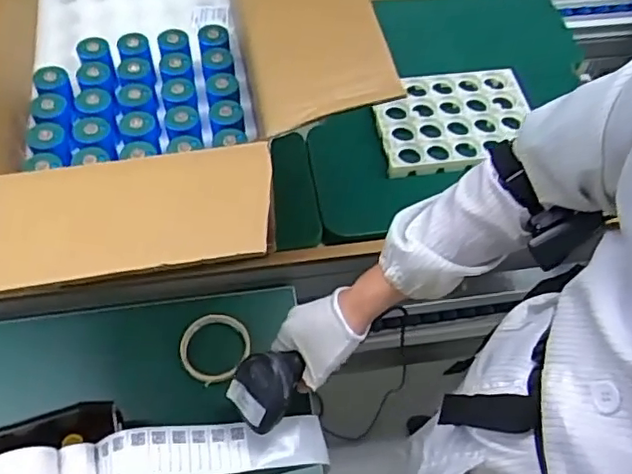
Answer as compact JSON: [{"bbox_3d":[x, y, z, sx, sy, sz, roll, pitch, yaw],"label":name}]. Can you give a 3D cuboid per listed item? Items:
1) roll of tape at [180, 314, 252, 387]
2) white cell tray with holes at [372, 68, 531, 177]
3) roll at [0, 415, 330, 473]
[{"bbox_3d":[-0.129,0.139,0.757,0.086,0.015,0.088,1,56,-2],"label":"roll of tape"},{"bbox_3d":[0.209,-0.180,0.906,0.228,0.032,0.185,-3,57,-5],"label":"white cell tray with holes"},{"bbox_3d":[-0.173,0.245,0.655,0.375,0.064,0.072,-10,57,-9],"label":"roll"}]

